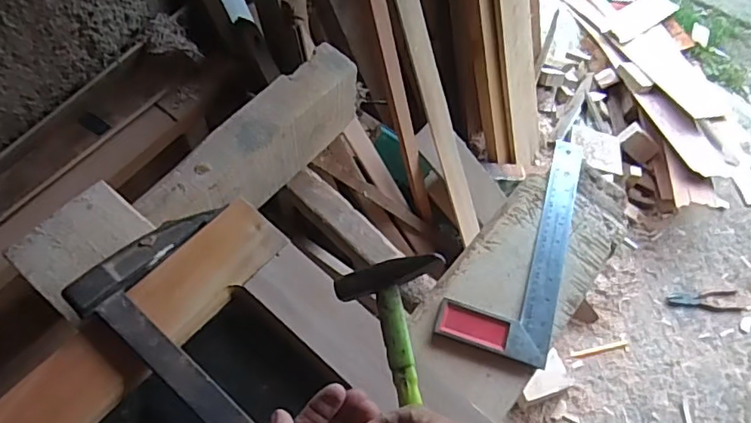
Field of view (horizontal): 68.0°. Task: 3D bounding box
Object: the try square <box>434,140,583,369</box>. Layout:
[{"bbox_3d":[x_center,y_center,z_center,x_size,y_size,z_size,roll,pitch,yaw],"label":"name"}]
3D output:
[{"bbox_3d":[0.181,0.029,0.664,0.119,0.011,0.305,23,61,9],"label":"try square"}]

